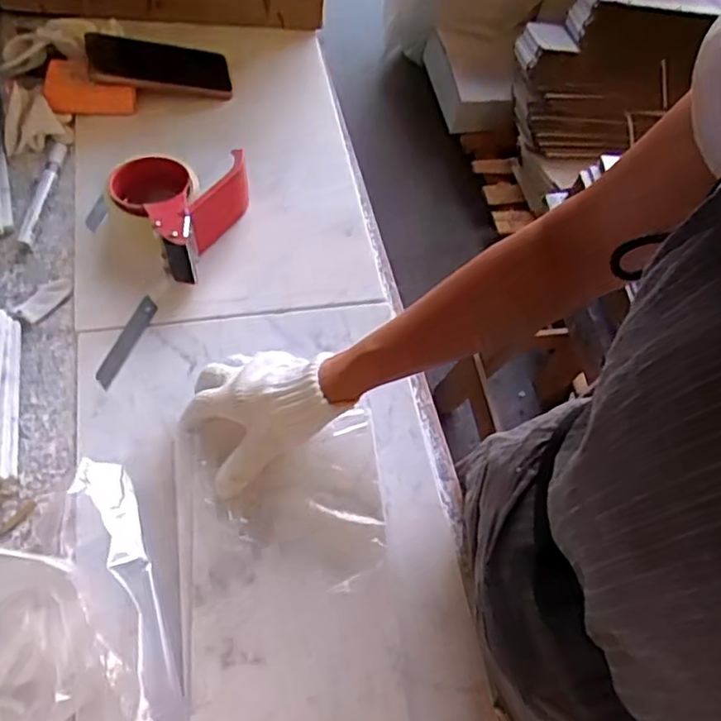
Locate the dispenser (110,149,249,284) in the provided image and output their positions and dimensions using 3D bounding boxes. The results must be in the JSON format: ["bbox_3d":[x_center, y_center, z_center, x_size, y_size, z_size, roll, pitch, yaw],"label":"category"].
[{"bbox_3d":[-0.184,-0.155,0.647,0.122,0.060,0.134,25,61,6],"label":"dispenser"}]

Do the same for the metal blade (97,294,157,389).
[{"bbox_3d":[-0.214,-0.019,0.606,0.018,0.004,0.102,18,55,2],"label":"metal blade"}]

